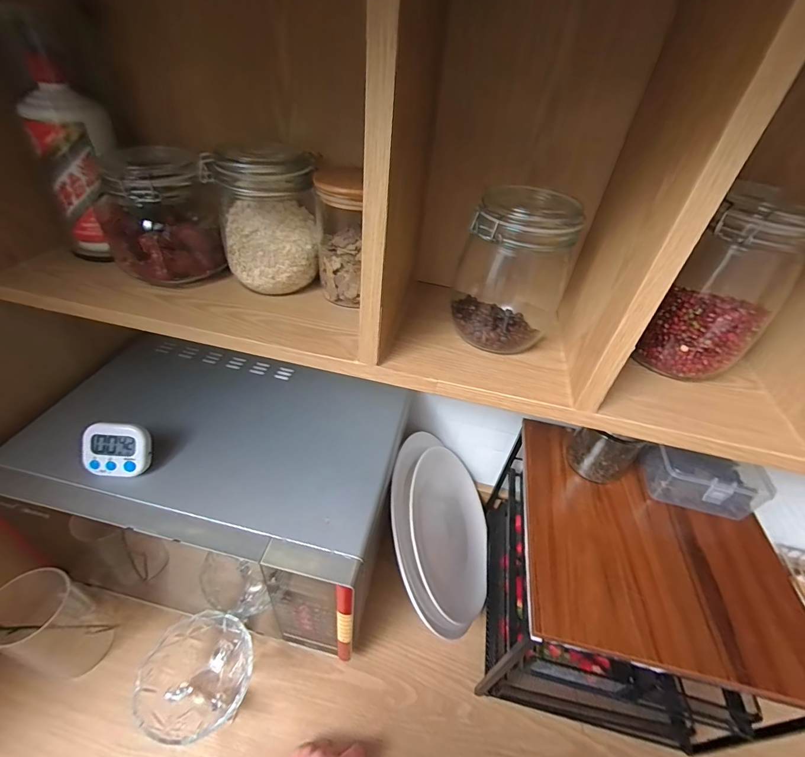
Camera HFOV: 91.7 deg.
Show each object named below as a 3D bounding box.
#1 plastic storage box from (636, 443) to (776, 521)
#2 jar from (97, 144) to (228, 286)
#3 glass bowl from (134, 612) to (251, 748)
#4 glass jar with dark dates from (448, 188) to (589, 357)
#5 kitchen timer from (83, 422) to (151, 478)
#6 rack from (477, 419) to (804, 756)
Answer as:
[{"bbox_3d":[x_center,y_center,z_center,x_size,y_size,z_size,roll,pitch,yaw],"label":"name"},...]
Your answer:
[{"bbox_3d":[0.390,0.130,0.508,0.128,0.057,0.071,15,41,10],"label":"plastic storage box"},{"bbox_3d":[-0.261,-0.177,0.423,0.104,0.105,0.120,-22,48,-29],"label":"jar"},{"bbox_3d":[-0.254,0.386,0.503,0.124,0.079,0.124,4,41,-3],"label":"glass bowl"},{"bbox_3d":[0.110,-0.107,0.385,0.097,0.141,0.100,19,42,14],"label":"glass jar with dark dates"},{"bbox_3d":[-0.314,0.078,0.433,0.063,0.058,0.019,5,7,-12],"label":"kitchen timer"},{"bbox_3d":[0.289,0.290,0.554,0.296,0.268,0.278,12,41,6],"label":"rack"}]

